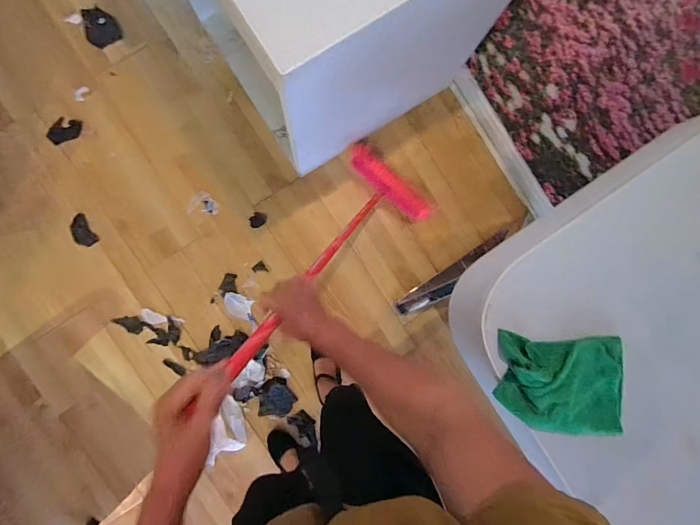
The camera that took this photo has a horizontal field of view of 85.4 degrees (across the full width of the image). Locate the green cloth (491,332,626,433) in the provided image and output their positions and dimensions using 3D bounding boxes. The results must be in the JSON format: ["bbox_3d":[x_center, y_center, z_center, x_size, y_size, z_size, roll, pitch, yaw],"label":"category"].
[{"bbox_3d":[0.304,0.174,0.532,0.177,0.033,0.137,3,90,-5],"label":"green cloth"}]

